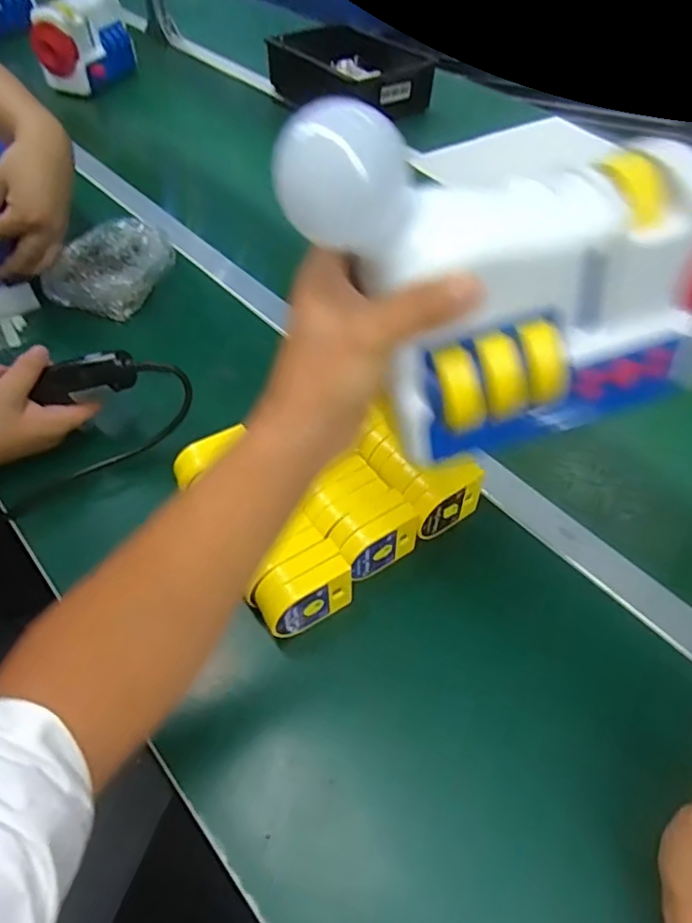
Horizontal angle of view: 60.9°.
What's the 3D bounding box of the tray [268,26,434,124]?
[{"bbox_3d":[0.011,-0.734,1.117,0.223,0.082,0.256,-32,58,-24],"label":"tray"}]

